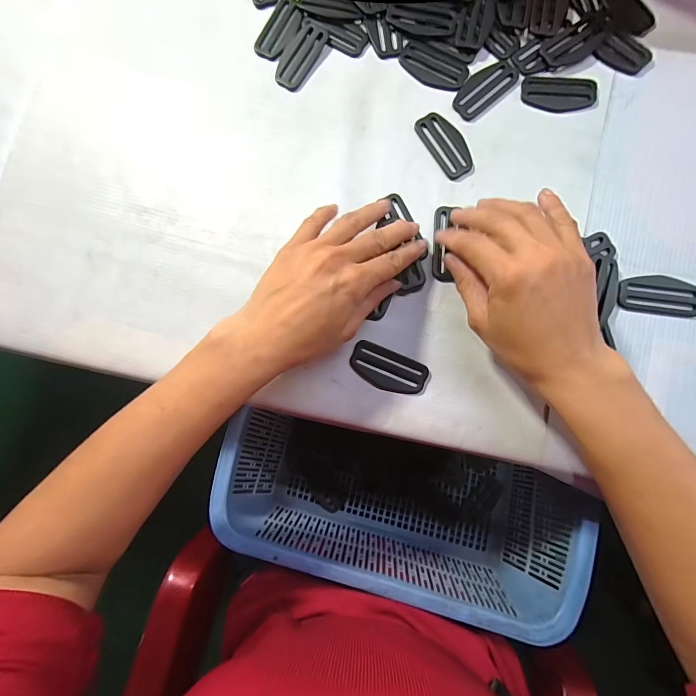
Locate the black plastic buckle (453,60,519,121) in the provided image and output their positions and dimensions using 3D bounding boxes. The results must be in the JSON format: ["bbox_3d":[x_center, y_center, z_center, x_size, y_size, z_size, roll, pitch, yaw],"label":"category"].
[{"bbox_3d":[0.114,-0.218,0.296,0.061,0.004,0.029,-42,82,-2],"label":"black plastic buckle"}]

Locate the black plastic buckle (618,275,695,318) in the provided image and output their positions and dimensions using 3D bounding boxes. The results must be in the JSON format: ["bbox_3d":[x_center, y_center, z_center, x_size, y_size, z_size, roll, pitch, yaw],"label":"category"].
[{"bbox_3d":[0.237,-0.040,0.266,0.060,0.004,0.029,6,83,5],"label":"black plastic buckle"}]

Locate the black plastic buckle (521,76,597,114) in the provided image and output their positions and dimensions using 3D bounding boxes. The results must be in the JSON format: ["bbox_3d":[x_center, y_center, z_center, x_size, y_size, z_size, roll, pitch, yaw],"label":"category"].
[{"bbox_3d":[0.174,-0.210,0.289,0.058,0.004,0.032,4,82,4],"label":"black plastic buckle"}]

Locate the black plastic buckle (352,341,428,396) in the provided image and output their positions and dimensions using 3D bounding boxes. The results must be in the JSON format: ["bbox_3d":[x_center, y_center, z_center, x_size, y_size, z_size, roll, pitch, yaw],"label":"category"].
[{"bbox_3d":[0.031,0.017,0.272,0.059,0.004,0.029,22,84,6],"label":"black plastic buckle"}]

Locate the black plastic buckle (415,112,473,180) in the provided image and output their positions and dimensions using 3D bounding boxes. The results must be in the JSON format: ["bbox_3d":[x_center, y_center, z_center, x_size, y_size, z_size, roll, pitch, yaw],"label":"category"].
[{"bbox_3d":[0.080,-0.168,0.290,0.027,0.004,0.059,-32,81,-1],"label":"black plastic buckle"}]

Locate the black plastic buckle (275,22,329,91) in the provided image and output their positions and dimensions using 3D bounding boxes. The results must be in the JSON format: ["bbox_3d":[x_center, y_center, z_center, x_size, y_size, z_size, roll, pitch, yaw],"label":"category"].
[{"bbox_3d":[-0.041,-0.253,0.305,0.026,0.005,0.059,31,85,7],"label":"black plastic buckle"}]

